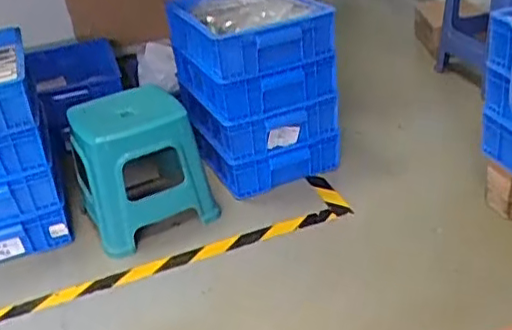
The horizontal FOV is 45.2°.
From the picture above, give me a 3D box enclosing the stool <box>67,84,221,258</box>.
[{"bbox_3d":[-0.259,-0.007,1.353,0.261,0.305,0.191,-18,31,-18],"label":"stool"}]

